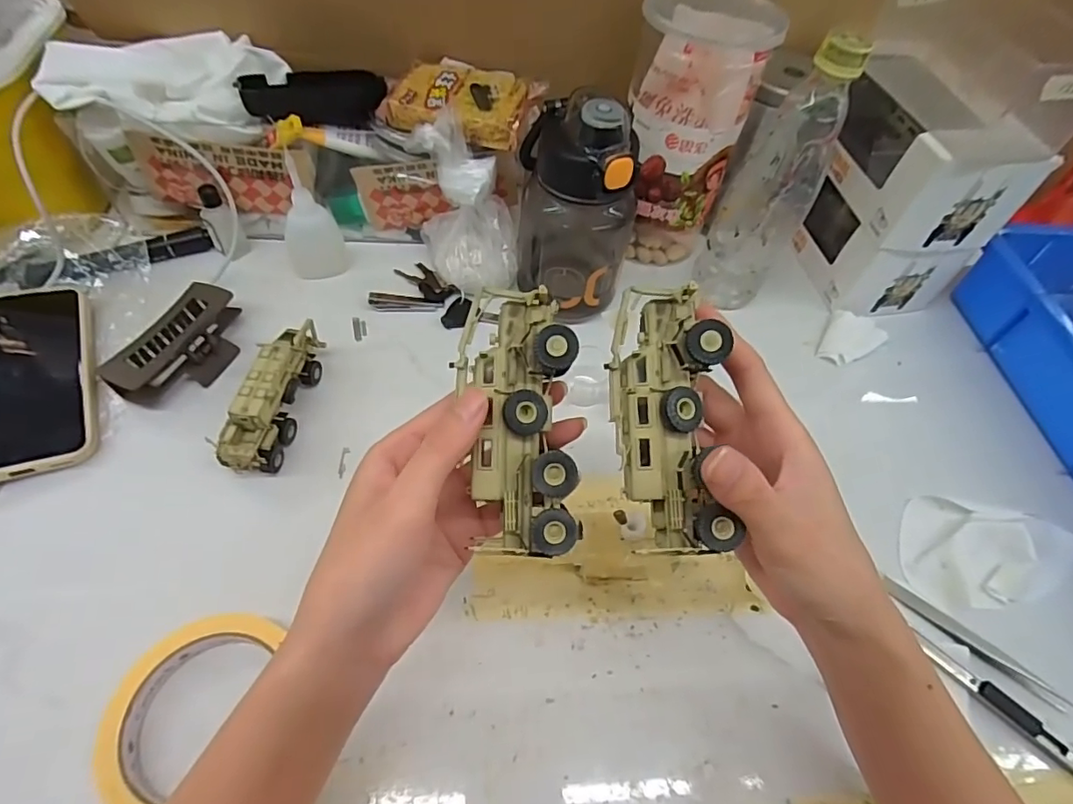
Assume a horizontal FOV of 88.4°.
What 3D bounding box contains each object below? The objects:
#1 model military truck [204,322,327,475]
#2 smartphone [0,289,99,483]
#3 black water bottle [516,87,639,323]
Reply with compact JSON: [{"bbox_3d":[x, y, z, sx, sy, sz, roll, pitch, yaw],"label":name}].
[{"bbox_3d":[-0.185,-0.004,0.388,0.031,0.046,0.110,9,56,1],"label":"model military truck"},{"bbox_3d":[-0.363,-0.022,0.390,0.080,0.013,0.166,-14,59,-24],"label":"smartphone"},{"bbox_3d":[0.029,-0.143,0.423,0.090,0.161,0.077,9,56,1],"label":"black water bottle"}]

